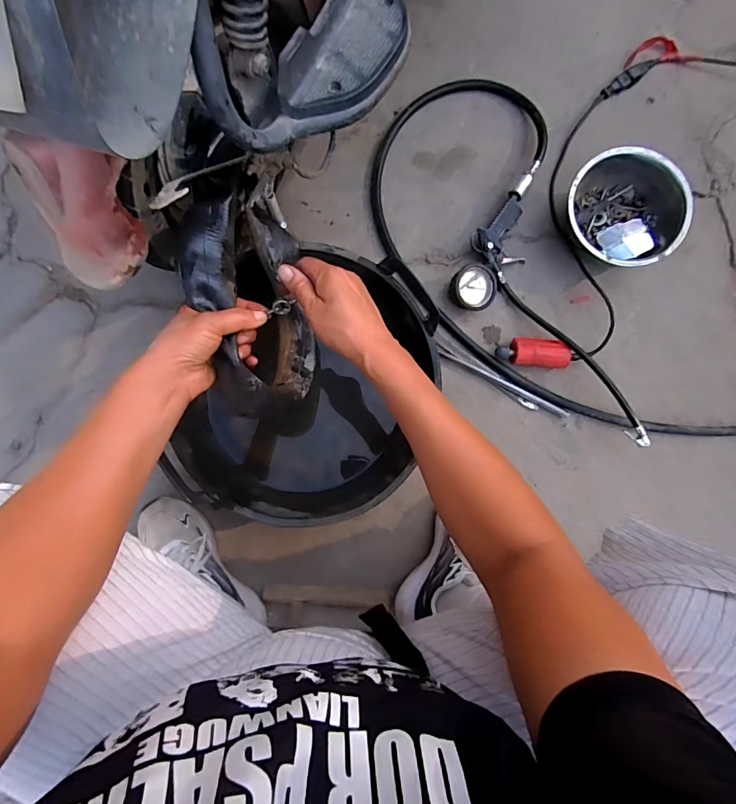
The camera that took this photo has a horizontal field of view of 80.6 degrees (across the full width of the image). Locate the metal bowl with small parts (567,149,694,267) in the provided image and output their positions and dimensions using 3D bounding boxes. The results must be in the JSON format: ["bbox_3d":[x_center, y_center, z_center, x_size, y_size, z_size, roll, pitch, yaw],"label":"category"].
[{"bbox_3d":[0.403,-0.302,0.702,0.171,0.095,0.179,0,82,-3],"label":"metal bowl with small parts"}]

